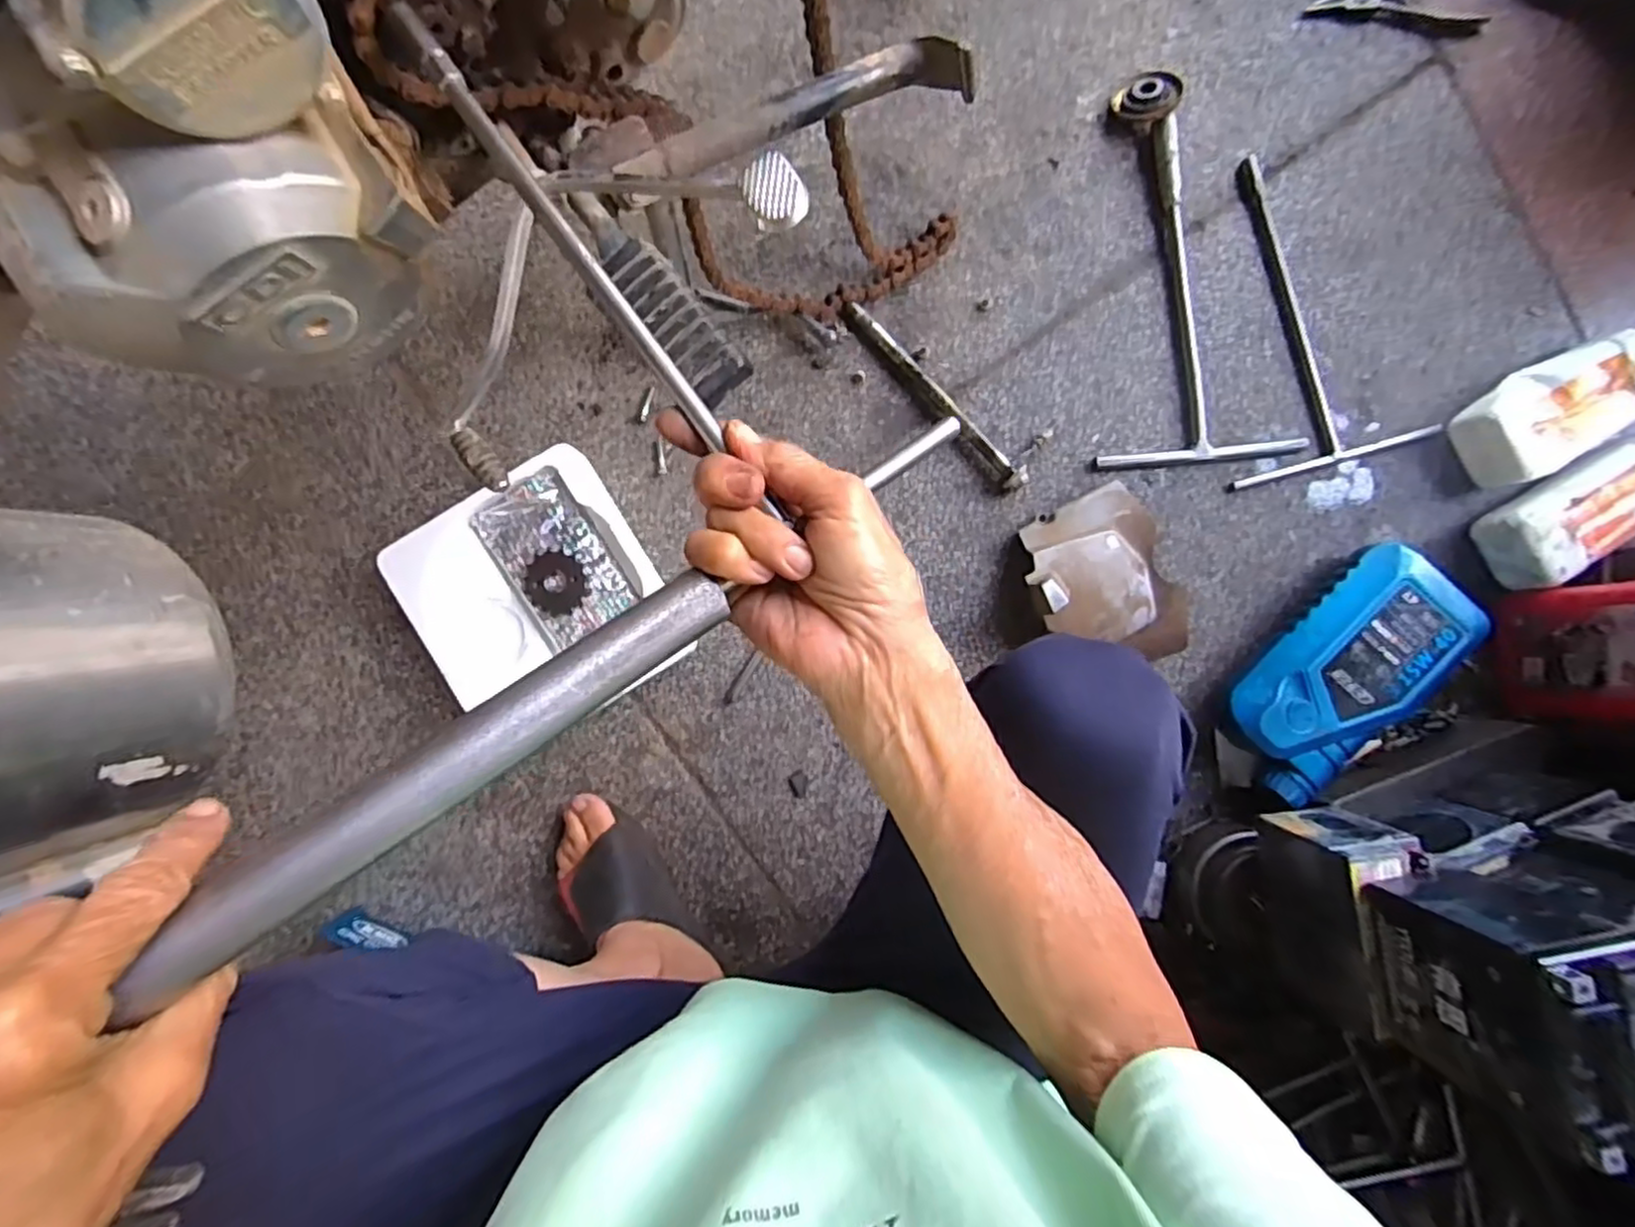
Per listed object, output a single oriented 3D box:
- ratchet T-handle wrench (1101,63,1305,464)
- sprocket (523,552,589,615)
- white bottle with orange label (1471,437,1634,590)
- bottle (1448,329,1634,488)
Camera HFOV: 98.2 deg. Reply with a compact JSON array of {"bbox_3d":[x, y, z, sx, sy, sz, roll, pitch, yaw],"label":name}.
[{"bbox_3d":[0.338,-0.323,0.652,0.185,0.032,0.363,-6,89,0],"label":"ratchet T-handle wrench"},{"bbox_3d":[-0.238,-0.028,0.644,0.054,0.013,0.056,0,89,0],"label":"sprocket"},{"bbox_3d":[0.724,-0.120,0.632,0.268,0.058,0.076,-31,89,-1],"label":"white bottle with orange label"},{"bbox_3d":[0.719,-0.207,0.638,0.282,0.051,0.088,-25,89,0],"label":"bottle"}]

